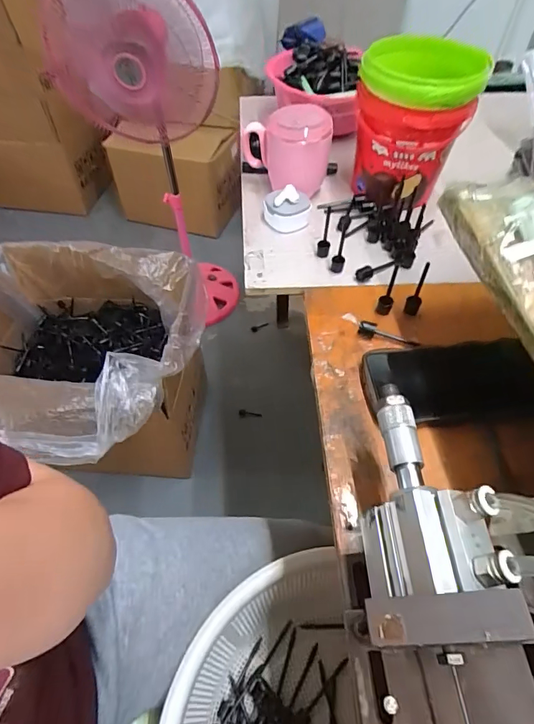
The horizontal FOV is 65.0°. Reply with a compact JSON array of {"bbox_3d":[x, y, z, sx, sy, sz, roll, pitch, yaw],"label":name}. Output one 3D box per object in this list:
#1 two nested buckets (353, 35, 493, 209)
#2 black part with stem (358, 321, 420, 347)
[{"bbox_3d":[0.170,-0.279,0.515,0.123,0.158,0.123,0,54,0],"label":"two nested buckets"},{"bbox_3d":[0.118,-0.026,0.407,0.058,0.015,0.011,11,55,8],"label":"black part with stem"}]

